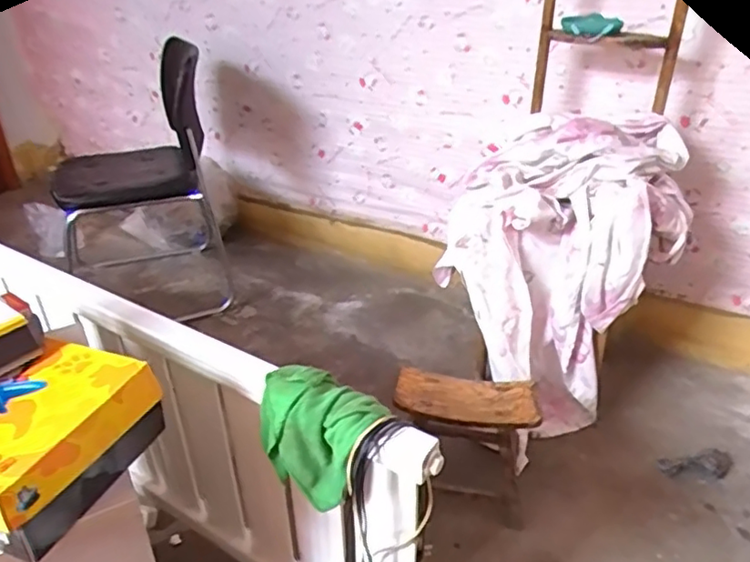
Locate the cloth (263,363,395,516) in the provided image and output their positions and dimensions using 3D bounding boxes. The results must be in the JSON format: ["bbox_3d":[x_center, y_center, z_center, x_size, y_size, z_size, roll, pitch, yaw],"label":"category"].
[{"bbox_3d":[-0.070,0.194,0.749,0.149,0.151,0.077,17,34,26],"label":"cloth"}]

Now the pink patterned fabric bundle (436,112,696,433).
[{"bbox_3d":[0.444,-0.013,1.461,0.485,0.694,0.399,-22,37,-33],"label":"pink patterned fabric bundle"}]

